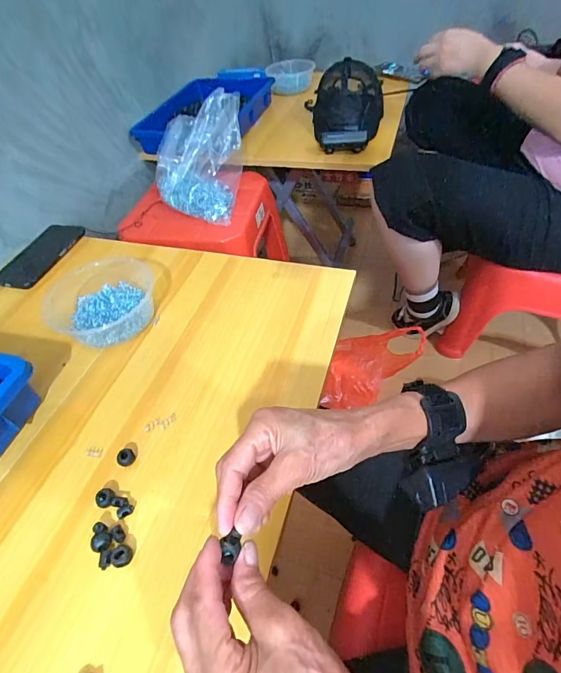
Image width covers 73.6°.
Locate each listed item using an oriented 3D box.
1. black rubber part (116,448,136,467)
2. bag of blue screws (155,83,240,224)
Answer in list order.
[{"bbox_3d":[-0.158,0.123,0.383,0.016,0.011,0.017,-3,48,4],"label":"black rubber part"},{"bbox_3d":[-0.153,-0.332,0.700,0.175,0.157,0.189,-9,48,-2],"label":"bag of blue screws"}]

